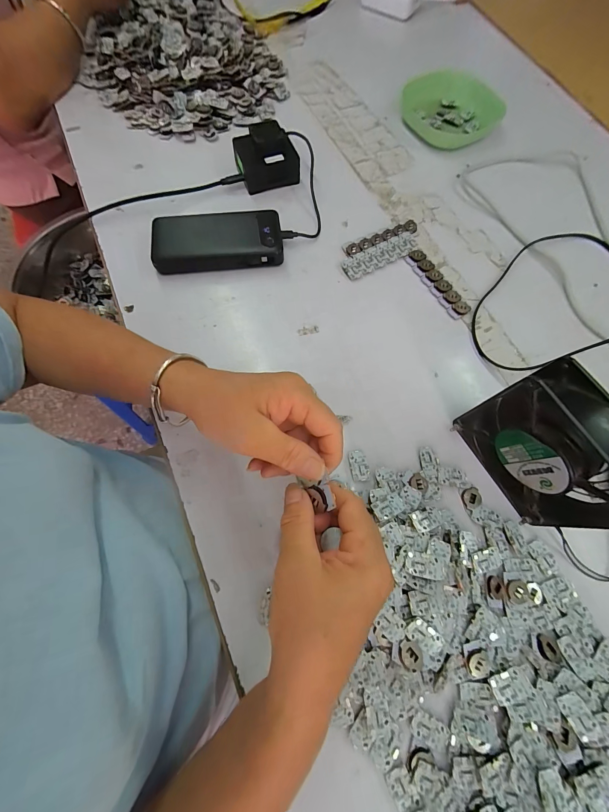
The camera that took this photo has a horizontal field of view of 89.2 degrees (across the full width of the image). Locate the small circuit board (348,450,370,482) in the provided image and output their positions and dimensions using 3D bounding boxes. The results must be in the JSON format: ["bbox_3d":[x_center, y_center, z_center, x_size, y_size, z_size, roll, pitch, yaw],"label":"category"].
[{"bbox_3d":[0.055,0.059,0.307,0.017,0.004,0.029,-9,70,-6],"label":"small circuit board"}]

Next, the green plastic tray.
[{"bbox_3d":[0.229,-0.458,0.482,0.156,0.041,0.117,18,70,4],"label":"green plastic tray"}]

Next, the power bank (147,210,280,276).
[{"bbox_3d":[-0.107,-0.207,0.387,0.154,0.026,0.070,-6,70,-5],"label":"power bank"}]

